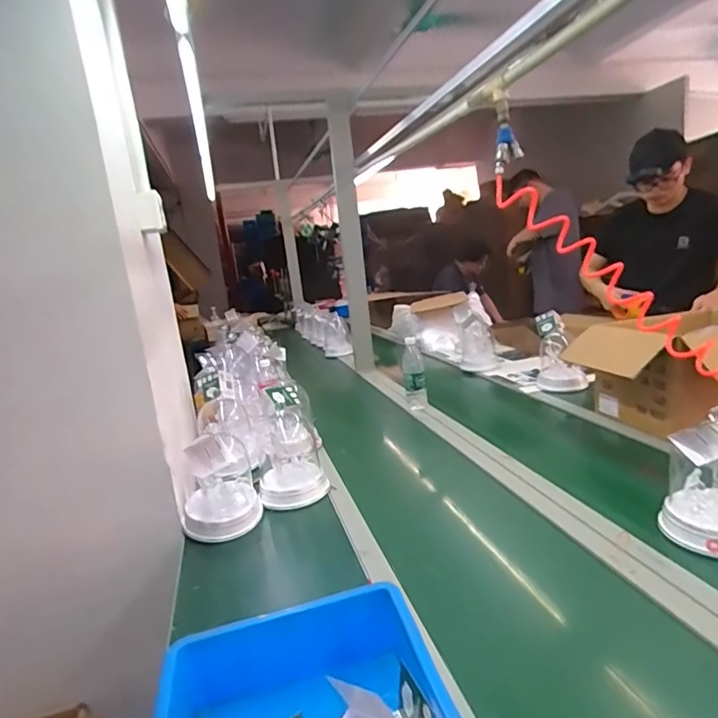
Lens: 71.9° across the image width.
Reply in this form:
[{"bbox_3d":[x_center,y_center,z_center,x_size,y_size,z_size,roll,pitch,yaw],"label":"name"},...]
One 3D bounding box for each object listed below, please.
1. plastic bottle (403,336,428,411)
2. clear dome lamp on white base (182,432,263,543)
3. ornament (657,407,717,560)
[{"bbox_3d":[0.179,0.064,1.591,0.065,0.249,0.064,-6,12,5],"label":"plastic bottle"},{"bbox_3d":[-0.283,0.243,0.989,0.145,0.199,0.164,-12,13,-21],"label":"clear dome lamp on white base"},{"bbox_3d":[0.558,0.180,0.770,0.141,0.194,0.148,3,16,40],"label":"ornament"}]

